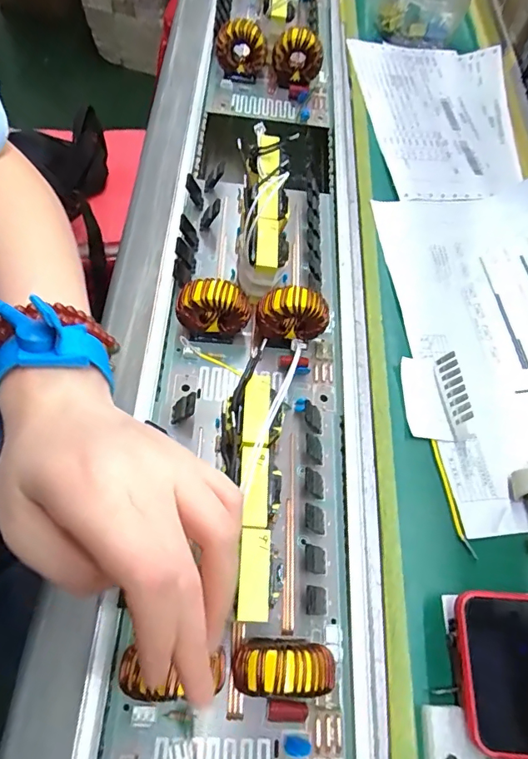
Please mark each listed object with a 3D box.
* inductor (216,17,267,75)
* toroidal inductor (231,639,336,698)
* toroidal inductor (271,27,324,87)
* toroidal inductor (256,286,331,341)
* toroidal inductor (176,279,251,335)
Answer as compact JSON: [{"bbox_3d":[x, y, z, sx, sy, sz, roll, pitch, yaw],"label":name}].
[{"bbox_3d":[-0.023,-0.346,0.490,0.054,0.057,0.025,-7,63,-2],"label":"inductor"},{"bbox_3d":[0.010,0.152,0.250,0.051,0.046,0.023,0,63,1],"label":"toroidal inductor"},{"bbox_3d":[0.036,-0.338,0.495,0.053,0.053,0.029,-1,63,1],"label":"toroidal inductor"},{"bbox_3d":[0.021,-0.044,0.347,0.051,0.051,0.022,0,63,1],"label":"toroidal inductor"},{"bbox_3d":[-0.036,-0.049,0.340,0.050,0.050,0.022,0,63,1],"label":"toroidal inductor"}]

